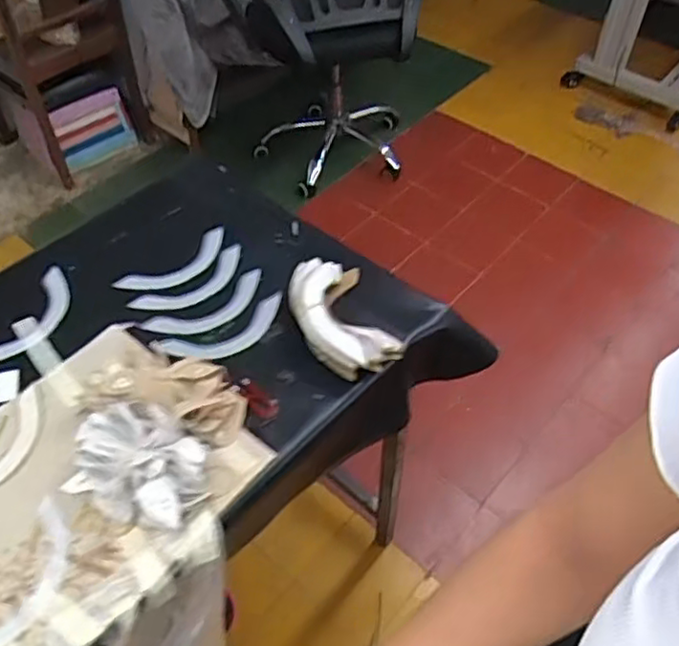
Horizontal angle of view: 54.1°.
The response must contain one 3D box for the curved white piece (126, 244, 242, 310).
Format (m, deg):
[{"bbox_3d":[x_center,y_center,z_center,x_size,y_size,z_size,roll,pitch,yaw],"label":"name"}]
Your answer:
[{"bbox_3d":[-0.196,-0.053,0.904,0.166,0.018,0.058,-34,58,-24],"label":"curved white piece"}]

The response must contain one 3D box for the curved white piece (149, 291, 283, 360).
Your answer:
[{"bbox_3d":[-0.145,0.011,0.842,0.169,0.014,0.054,-25,55,-18],"label":"curved white piece"}]

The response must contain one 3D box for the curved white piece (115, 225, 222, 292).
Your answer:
[{"bbox_3d":[-0.225,-0.080,0.930,0.164,0.019,0.061,-32,57,-22],"label":"curved white piece"}]

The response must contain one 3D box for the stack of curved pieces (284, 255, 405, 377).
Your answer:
[{"bbox_3d":[0.003,-0.013,0.843,0.120,0.054,0.182,-20,54,-15],"label":"stack of curved pieces"}]

